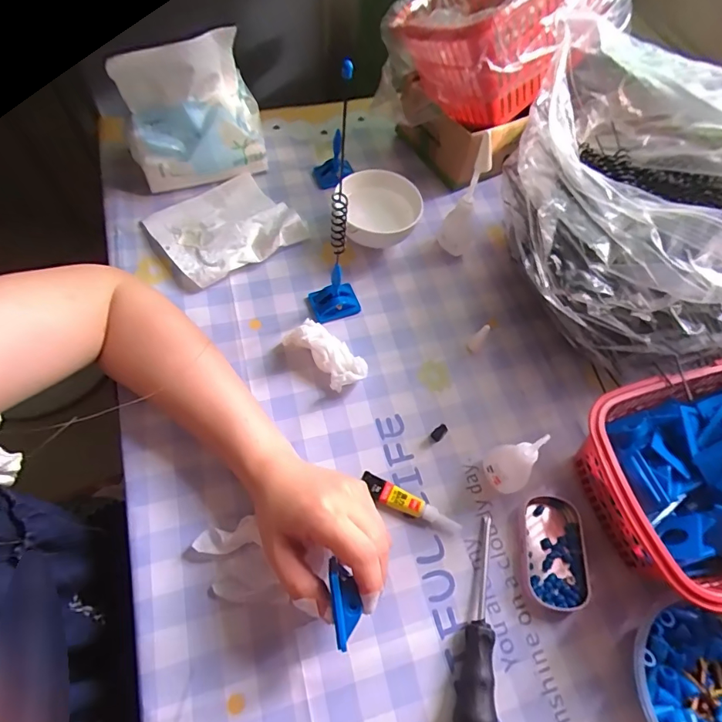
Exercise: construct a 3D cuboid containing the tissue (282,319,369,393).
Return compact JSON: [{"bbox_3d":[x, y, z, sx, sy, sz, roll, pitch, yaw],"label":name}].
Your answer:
[{"bbox_3d":[-0.031,-0.009,0.397,0.035,0.040,0.080,-39,70,-21],"label":"tissue"}]

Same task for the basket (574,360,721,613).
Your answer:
[{"bbox_3d":[0.276,0.084,0.341,0.197,0.080,0.148,-16,63,-12],"label":"basket"}]

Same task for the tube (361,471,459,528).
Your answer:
[{"bbox_3d":[0.037,0.113,0.353,0.082,0.012,0.017,26,63,11],"label":"tube"}]

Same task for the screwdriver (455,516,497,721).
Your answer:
[{"bbox_3d":[0.082,0.188,0.307,0.022,0.026,0.157,14,61,4],"label":"screwdriver"}]

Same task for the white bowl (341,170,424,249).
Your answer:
[{"bbox_3d":[0.020,-0.150,0.467,0.076,0.055,0.077,1,61,-3],"label":"white bowl"}]

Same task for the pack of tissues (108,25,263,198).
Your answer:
[{"bbox_3d":[-0.171,-0.251,0.454,0.128,0.116,0.084,-13,63,-10],"label":"pack of tissues"}]

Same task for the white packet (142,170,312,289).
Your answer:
[{"bbox_3d":[-0.140,-0.141,0.455,0.125,0.025,0.116,-35,68,-20],"label":"white packet"}]

